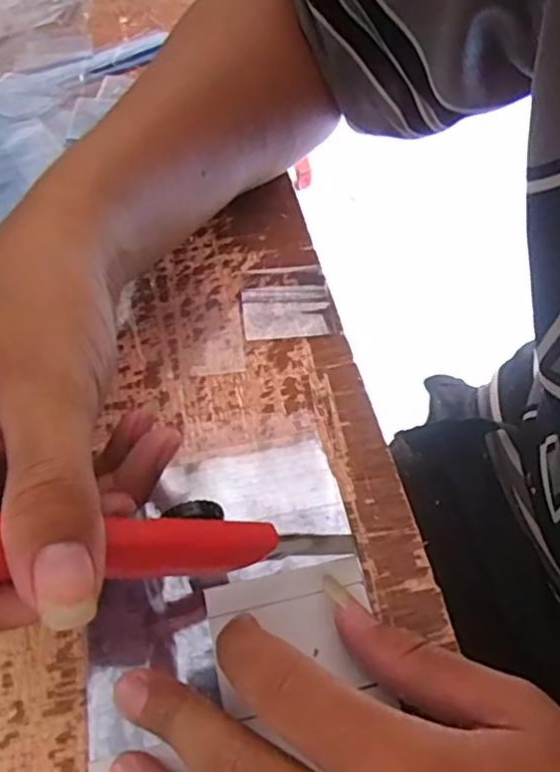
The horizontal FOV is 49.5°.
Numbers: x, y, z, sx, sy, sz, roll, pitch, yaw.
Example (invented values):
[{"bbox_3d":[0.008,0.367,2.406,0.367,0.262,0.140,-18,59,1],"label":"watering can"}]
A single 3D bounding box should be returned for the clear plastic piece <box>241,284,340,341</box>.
[{"bbox_3d":[0.004,-0.039,0.309,0.046,0.004,0.031,-6,58,-5],"label":"clear plastic piece"}]

